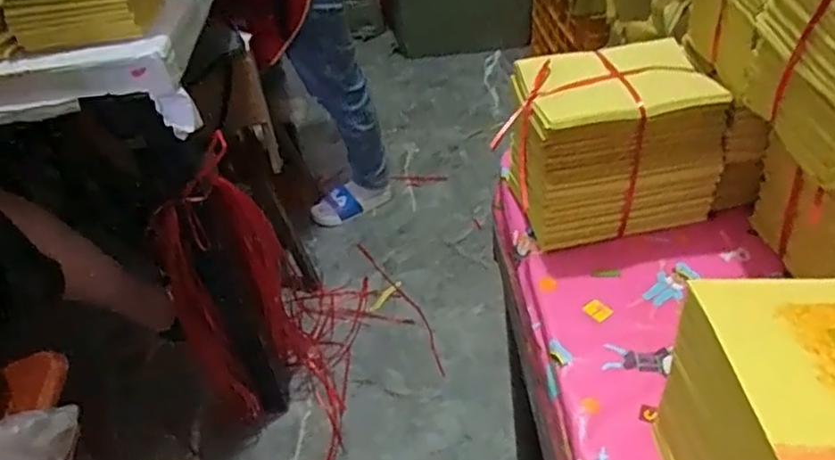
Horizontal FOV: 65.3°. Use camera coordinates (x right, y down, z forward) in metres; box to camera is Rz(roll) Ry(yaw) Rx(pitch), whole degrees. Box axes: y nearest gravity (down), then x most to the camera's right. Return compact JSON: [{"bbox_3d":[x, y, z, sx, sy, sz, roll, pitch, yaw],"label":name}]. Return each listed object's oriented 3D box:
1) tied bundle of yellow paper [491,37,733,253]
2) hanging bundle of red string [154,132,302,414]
[{"bbox_3d":[0.179,-0.084,0.621,0.172,0.135,0.123,-12,40,-5],"label":"tied bundle of yellow paper"},{"bbox_3d":[-0.368,0.139,1.311,0.207,0.613,0.145,-24,39,-20],"label":"hanging bundle of red string"}]

